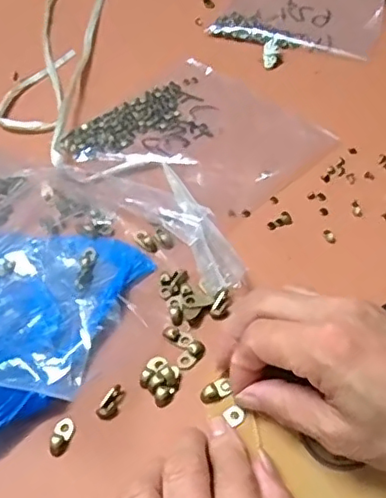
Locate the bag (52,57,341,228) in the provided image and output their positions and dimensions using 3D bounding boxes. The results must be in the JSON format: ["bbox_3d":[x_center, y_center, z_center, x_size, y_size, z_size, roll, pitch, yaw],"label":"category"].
[{"bbox_3d":[-0.004,-0.077,0.430,0.151,0.008,0.147,-37,57,-21],"label":"bag"}]

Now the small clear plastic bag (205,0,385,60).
[{"bbox_3d":[0.107,-0.232,0.541,0.135,0.013,0.165,17,56,18],"label":"small clear plastic bag"}]

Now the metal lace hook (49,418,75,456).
[{"bbox_3d":[-0.066,0.095,0.301,0.010,0.007,0.018,1,52,7],"label":"metal lace hook"}]

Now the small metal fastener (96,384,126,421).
[{"bbox_3d":[-0.042,0.078,0.310,0.009,0.006,0.019,21,57,21],"label":"small metal fastener"}]

